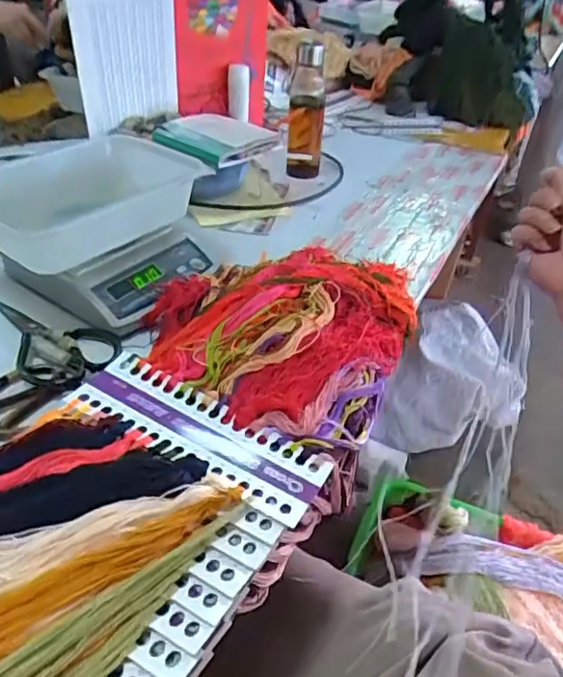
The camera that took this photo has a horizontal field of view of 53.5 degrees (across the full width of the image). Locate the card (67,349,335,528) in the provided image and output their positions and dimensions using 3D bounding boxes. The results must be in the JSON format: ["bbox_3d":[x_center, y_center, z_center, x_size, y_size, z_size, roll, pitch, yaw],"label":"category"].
[{"bbox_3d":[-0.077,0.084,0.514,0.242,0.009,0.078,25,37,16],"label":"card"}]

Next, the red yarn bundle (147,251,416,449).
[{"bbox_3d":[0.005,-0.035,0.681,0.283,0.067,0.382,20,41,17],"label":"red yarn bundle"}]

